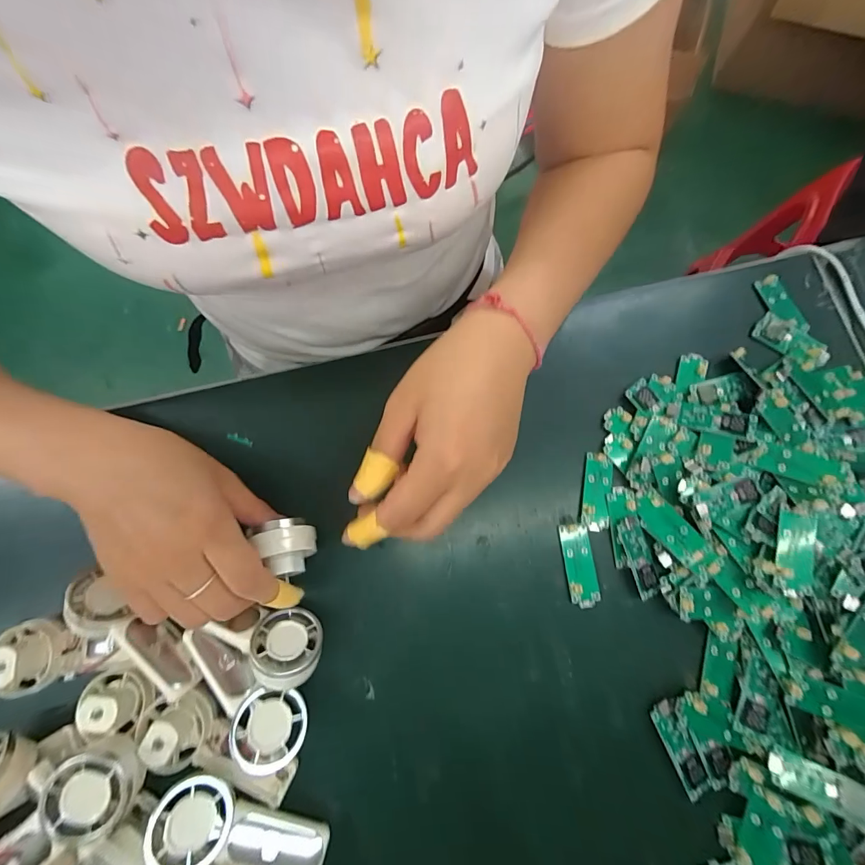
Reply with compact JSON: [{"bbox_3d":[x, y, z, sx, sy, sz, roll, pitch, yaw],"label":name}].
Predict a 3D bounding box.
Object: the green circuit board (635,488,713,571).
[{"bbox_3d":[0.152,0.062,0.250,0.022,0.004,0.050,-47,59,24],"label":"green circuit board"}]

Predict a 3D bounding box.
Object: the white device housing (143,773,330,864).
[{"bbox_3d":[-0.104,0.219,0.211,0.091,0.019,0.037,22,51,-8],"label":"white device housing"}]

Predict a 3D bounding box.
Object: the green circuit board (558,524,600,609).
[{"bbox_3d":[0.097,0.087,0.255,0.018,0.006,0.051,-5,78,-1],"label":"green circuit board"}]

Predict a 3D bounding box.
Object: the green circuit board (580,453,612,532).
[{"bbox_3d":[0.112,0.040,0.263,0.017,0.004,0.052,10,78,2],"label":"green circuit board"}]

